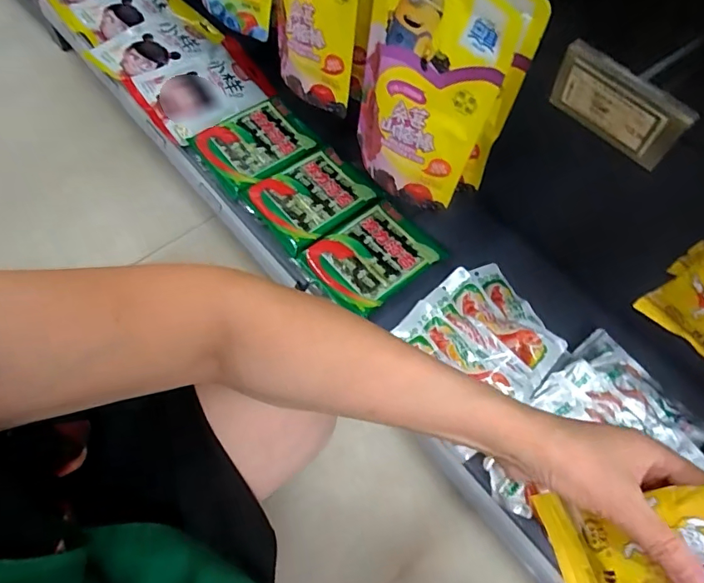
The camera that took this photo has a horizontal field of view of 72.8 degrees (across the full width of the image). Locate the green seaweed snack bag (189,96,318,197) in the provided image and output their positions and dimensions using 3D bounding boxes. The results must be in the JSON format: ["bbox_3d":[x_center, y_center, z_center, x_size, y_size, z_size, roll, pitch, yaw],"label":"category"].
[{"bbox_3d":[-0.158,-0.247,0.781,0.168,0.014,0.132,-35,69,-21],"label":"green seaweed snack bag"}]

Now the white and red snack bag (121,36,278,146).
[{"bbox_3d":[-0.262,-0.356,0.827,0.197,0.030,0.163,-30,67,-19],"label":"white and red snack bag"}]

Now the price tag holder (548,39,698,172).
[{"bbox_3d":[0.162,-0.113,0.294,0.011,0.046,0.081,-35,69,-21],"label":"price tag holder"}]

